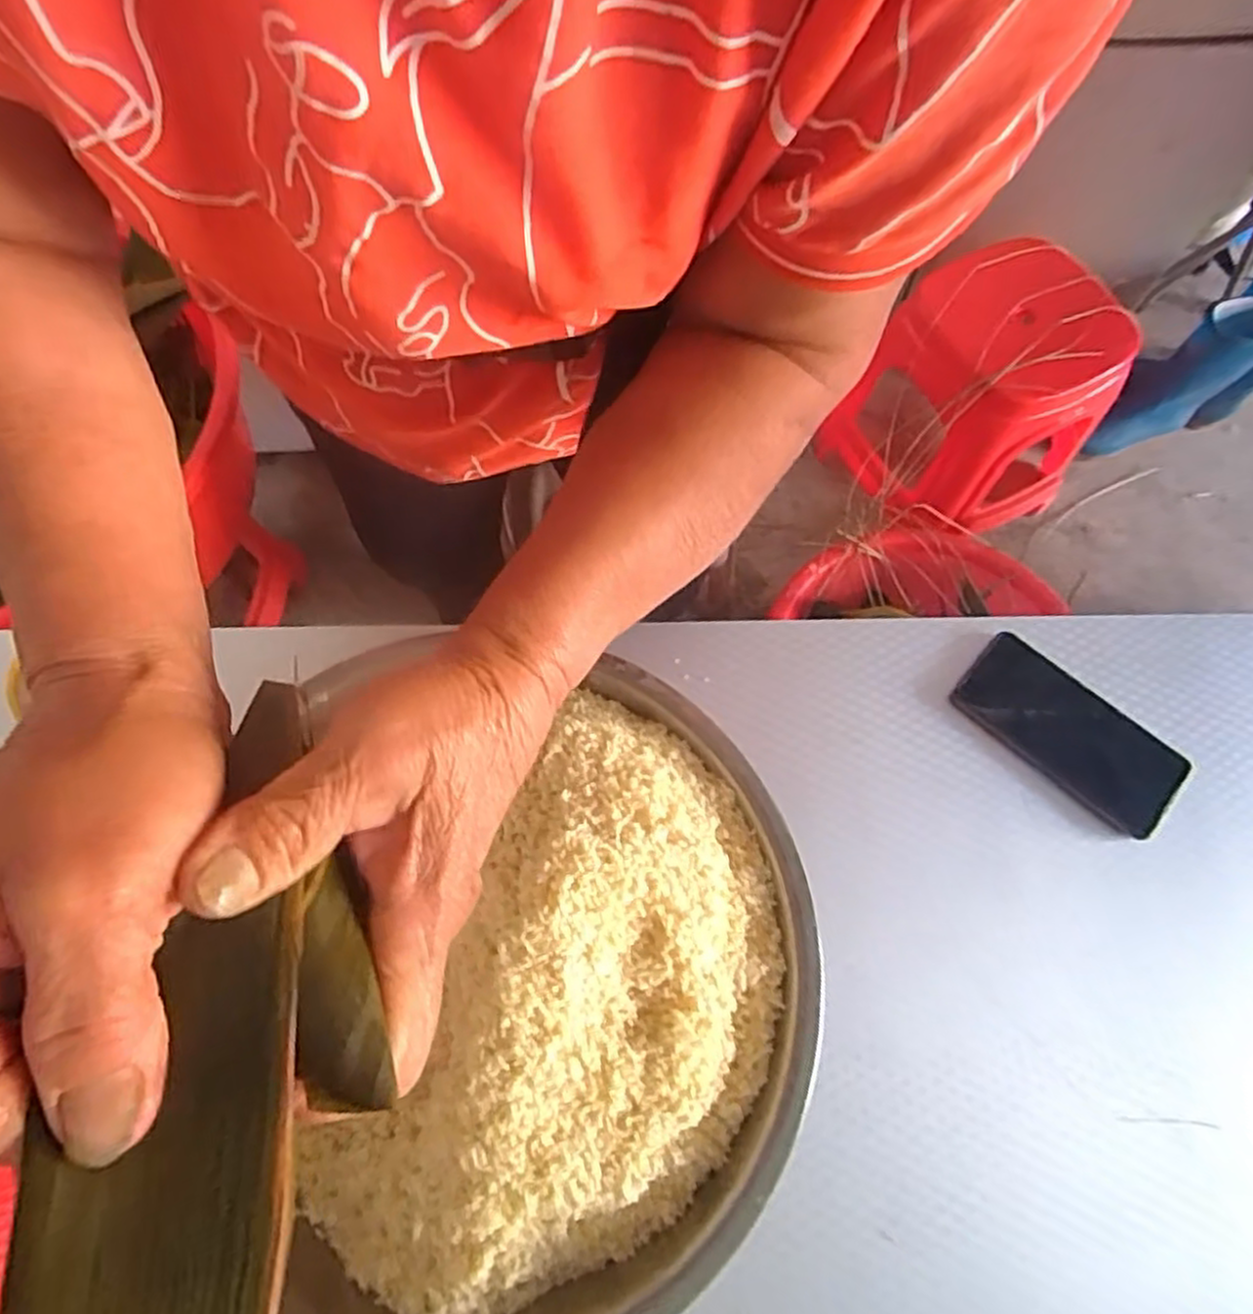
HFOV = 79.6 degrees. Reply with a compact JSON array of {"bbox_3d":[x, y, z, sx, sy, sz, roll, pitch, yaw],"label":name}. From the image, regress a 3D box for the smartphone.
[{"bbox_3d":[0.342,0.058,0.585,0.167,0.013,0.079,40,73,12],"label":"smartphone"}]

